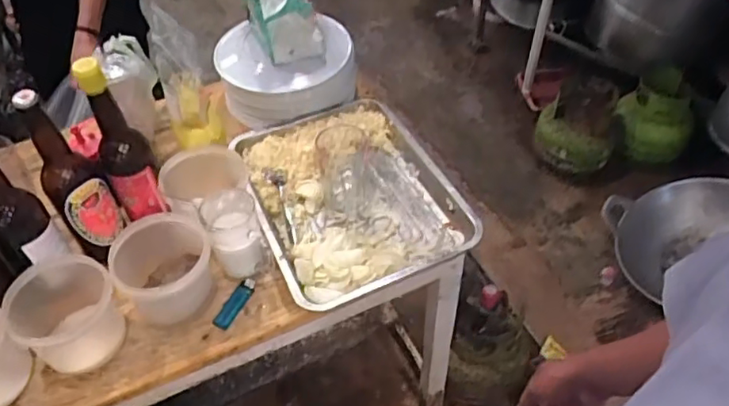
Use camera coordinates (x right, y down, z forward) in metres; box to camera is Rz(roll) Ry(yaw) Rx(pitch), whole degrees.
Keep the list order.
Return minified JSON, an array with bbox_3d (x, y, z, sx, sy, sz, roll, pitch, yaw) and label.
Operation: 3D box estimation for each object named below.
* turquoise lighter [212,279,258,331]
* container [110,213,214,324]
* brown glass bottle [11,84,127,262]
[{"bbox_3d":[-0.176,0.138,0.831,0.026,0.013,0.082,17,51,17],"label":"turquoise lighter"},{"bbox_3d":[-0.264,0.095,0.811,0.124,0.099,0.124,-25,52,-19],"label":"container"},{"bbox_3d":[-0.386,-0.037,0.797,0.065,0.257,0.074,22,53,21],"label":"brown glass bottle"}]

